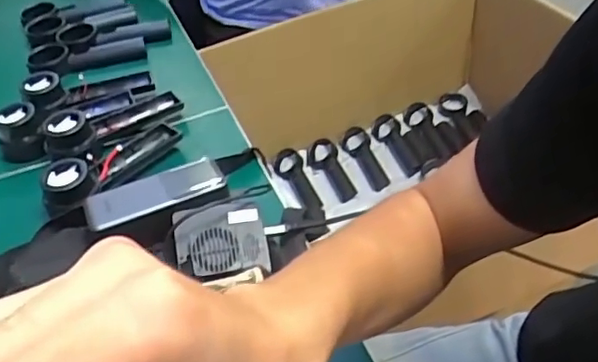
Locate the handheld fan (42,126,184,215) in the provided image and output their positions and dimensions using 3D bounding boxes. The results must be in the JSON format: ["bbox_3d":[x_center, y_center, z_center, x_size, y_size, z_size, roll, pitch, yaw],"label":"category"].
[{"bbox_3d":[-0.201,-0.016,0.623,0.059,0.045,0.165,25,39,30],"label":"handheld fan"}]

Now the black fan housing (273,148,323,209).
[{"bbox_3d":[-0.004,-0.002,1.107,0.056,0.033,0.160,-16,44,-9],"label":"black fan housing"}]

